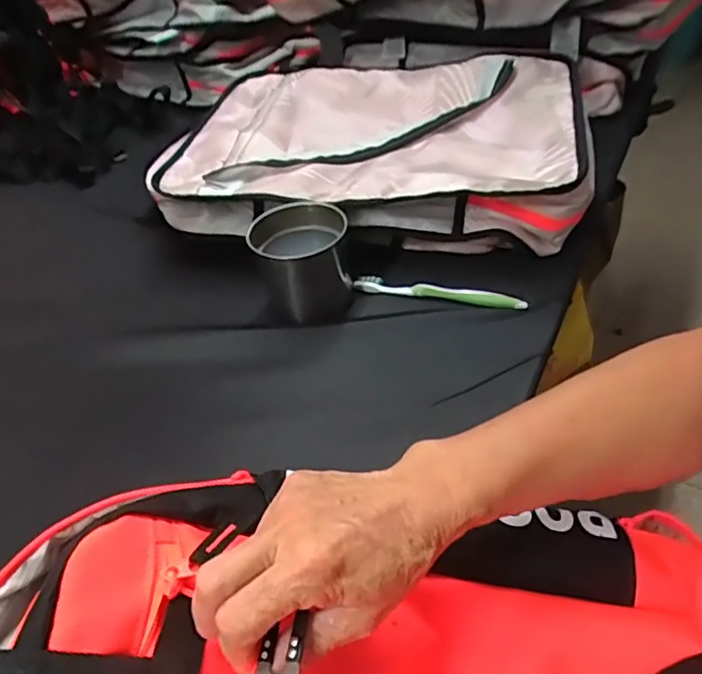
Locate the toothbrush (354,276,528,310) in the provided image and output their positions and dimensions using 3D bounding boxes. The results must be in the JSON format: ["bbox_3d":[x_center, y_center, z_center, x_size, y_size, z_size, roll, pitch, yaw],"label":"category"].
[{"bbox_3d":[0.095,-0.049,0.616,0.184,0.014,0.012,9,45,17],"label":"toothbrush"}]

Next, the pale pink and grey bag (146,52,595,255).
[{"bbox_3d":[0.036,-0.273,0.766,0.538,0.065,0.392,6,45,15],"label":"pale pink and grey bag"}]

